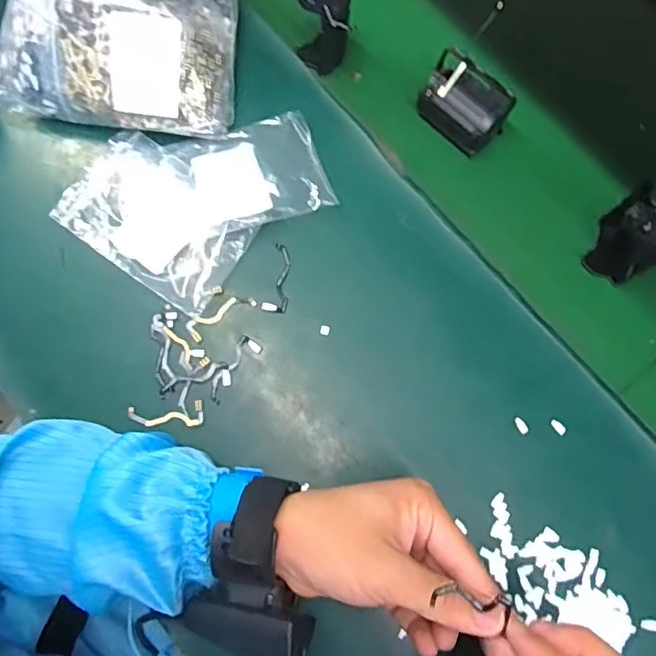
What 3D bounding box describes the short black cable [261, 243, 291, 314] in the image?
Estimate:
[{"bbox_3d":[-0.036,-0.038,0.435,0.019,0.004,0.053,12,75,3],"label":"short black cable"}]

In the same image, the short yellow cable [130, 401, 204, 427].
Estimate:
[{"bbox_3d":[-0.117,0.063,0.411,0.053,0.004,0.018,-6,75,-2],"label":"short yellow cable"}]

